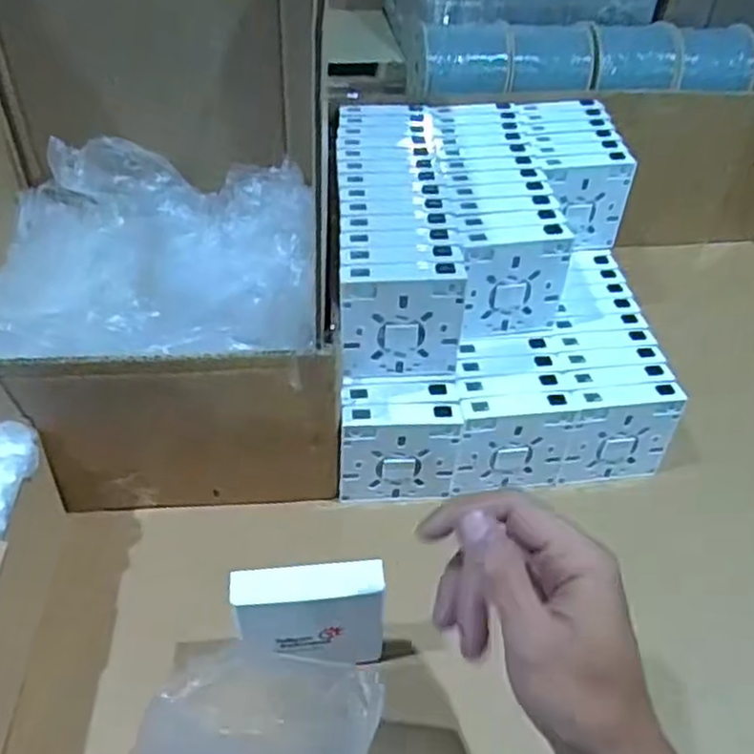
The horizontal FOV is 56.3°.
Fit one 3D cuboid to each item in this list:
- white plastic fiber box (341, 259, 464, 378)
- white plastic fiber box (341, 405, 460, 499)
[{"bbox_3d":[0.017,-0.038,0.502,0.083,0.088,0.022,-2,43,-5],"label":"white plastic fiber box"},{"bbox_3d":[0.016,0.057,0.522,0.084,0.080,0.025,-4,44,-8],"label":"white plastic fiber box"}]

